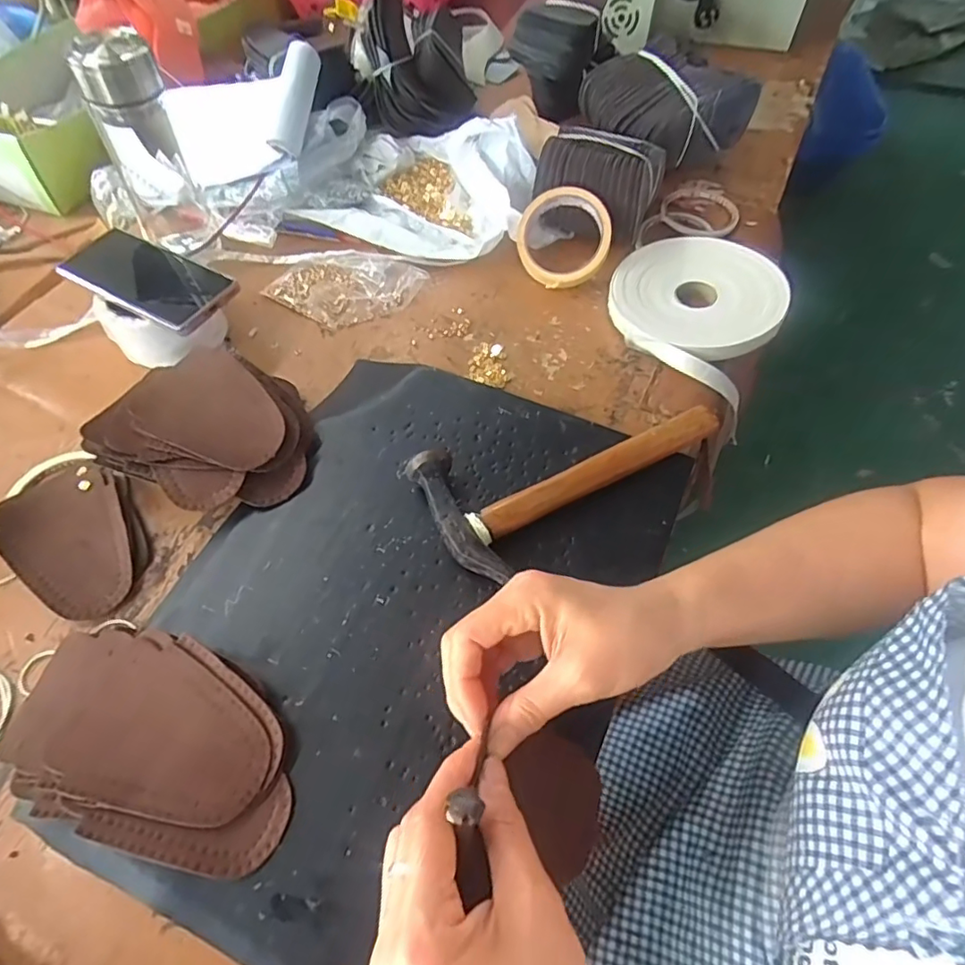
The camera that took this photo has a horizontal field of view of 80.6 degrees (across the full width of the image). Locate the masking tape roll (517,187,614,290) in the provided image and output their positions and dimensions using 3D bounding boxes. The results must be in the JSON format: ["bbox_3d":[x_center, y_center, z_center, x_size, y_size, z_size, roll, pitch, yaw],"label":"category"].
[{"bbox_3d":[0.084,-0.250,0.587,0.095,0.029,0.095,0,92,10],"label":"masking tape roll"}]

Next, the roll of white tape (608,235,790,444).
[{"bbox_3d":[0.206,-0.179,0.552,0.154,0.036,0.184,21,62,13],"label":"roll of white tape"}]

